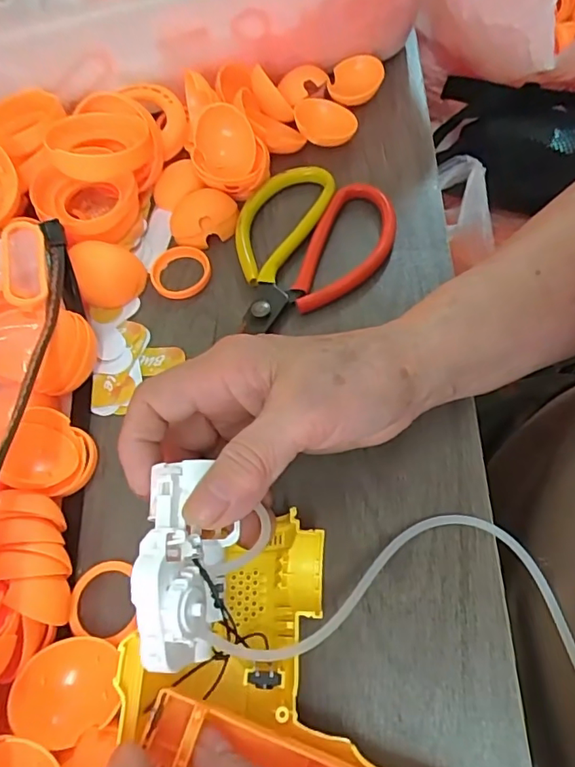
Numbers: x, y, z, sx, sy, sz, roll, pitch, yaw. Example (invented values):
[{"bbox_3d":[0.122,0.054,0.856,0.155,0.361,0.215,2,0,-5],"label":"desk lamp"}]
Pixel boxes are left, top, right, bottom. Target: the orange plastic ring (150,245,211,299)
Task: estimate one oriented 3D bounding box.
[{"bbox_3d":[-0.063,-0.066,0.309,0.034,0.006,0.035,-2,63,5],"label":"orange plastic ring"}]

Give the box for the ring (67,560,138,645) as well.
[{"bbox_3d":[-0.079,0.094,0.227,0.030,0.006,0.032,-2,63,5],"label":"ring"}]

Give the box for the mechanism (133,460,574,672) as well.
[{"bbox_3d":[0.027,0.071,0.202,0.164,0.030,0.065,9,61,-19],"label":"mechanism"}]

